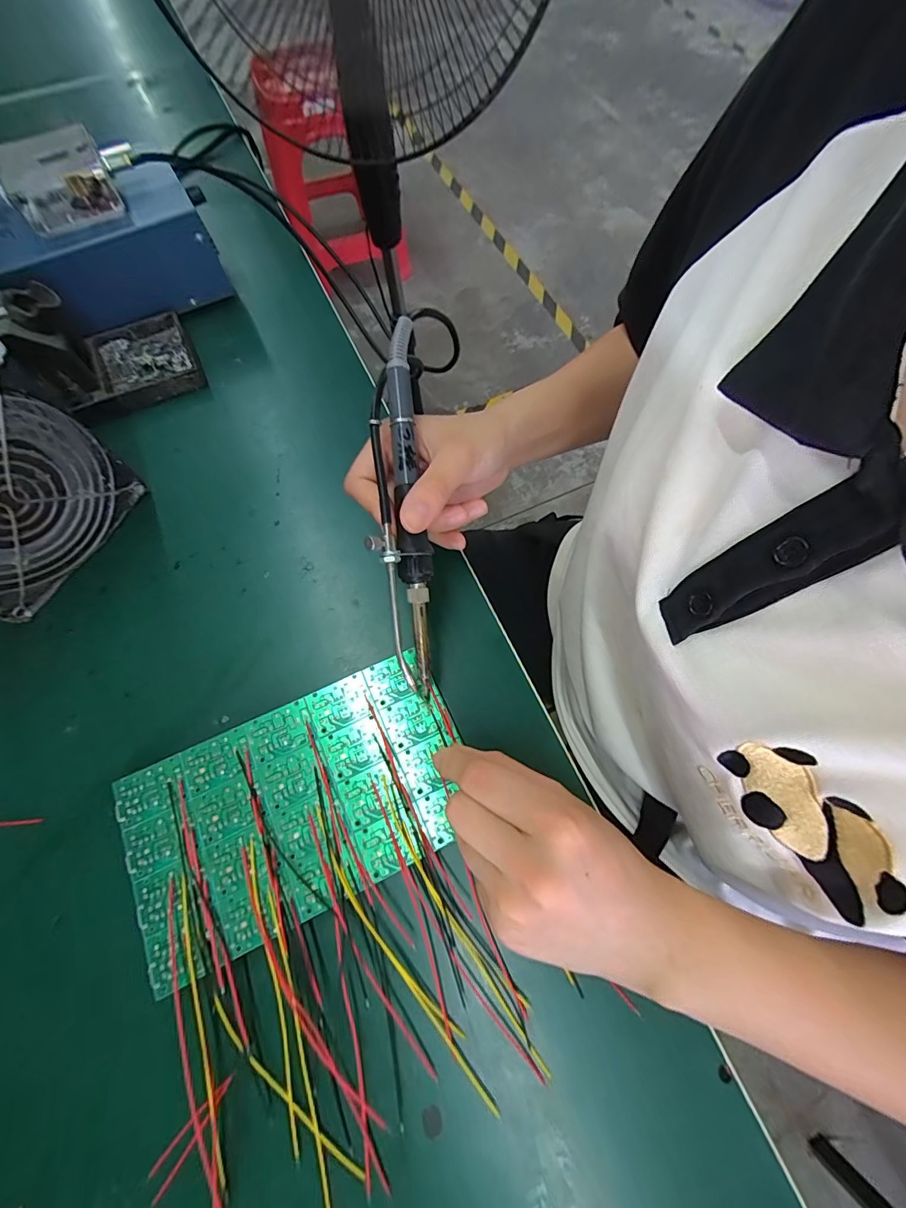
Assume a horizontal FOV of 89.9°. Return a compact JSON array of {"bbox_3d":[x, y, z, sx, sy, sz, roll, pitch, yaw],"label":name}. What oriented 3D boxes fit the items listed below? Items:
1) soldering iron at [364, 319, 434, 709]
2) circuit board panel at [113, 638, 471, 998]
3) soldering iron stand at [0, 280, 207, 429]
[{"bbox_3d":[-0.029,-0.054,0.244,0.030,0.028,0.203,-4,87,-2],"label":"soldering iron"},{"bbox_3d":[-0.079,0.102,0.236,0.171,0.004,0.100,-24,70,-10],"label":"circuit board panel"},{"bbox_3d":[-0.259,-0.194,0.333,0.107,0.067,0.080,-25,70,-10],"label":"soldering iron stand"}]

